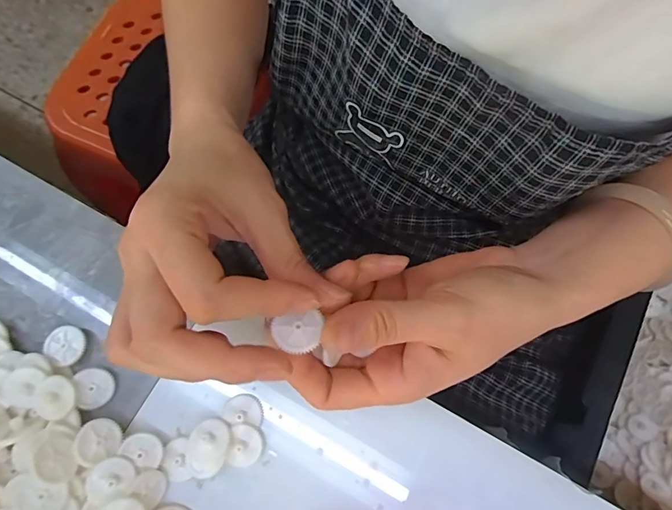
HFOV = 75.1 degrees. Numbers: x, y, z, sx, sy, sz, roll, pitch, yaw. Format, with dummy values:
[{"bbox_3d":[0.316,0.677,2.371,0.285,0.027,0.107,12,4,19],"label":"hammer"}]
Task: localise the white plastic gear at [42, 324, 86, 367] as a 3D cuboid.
[{"bbox_3d":[-0.149,0.049,0.239,0.021,0.005,0.021,0,73,0],"label":"white plastic gear"}]

